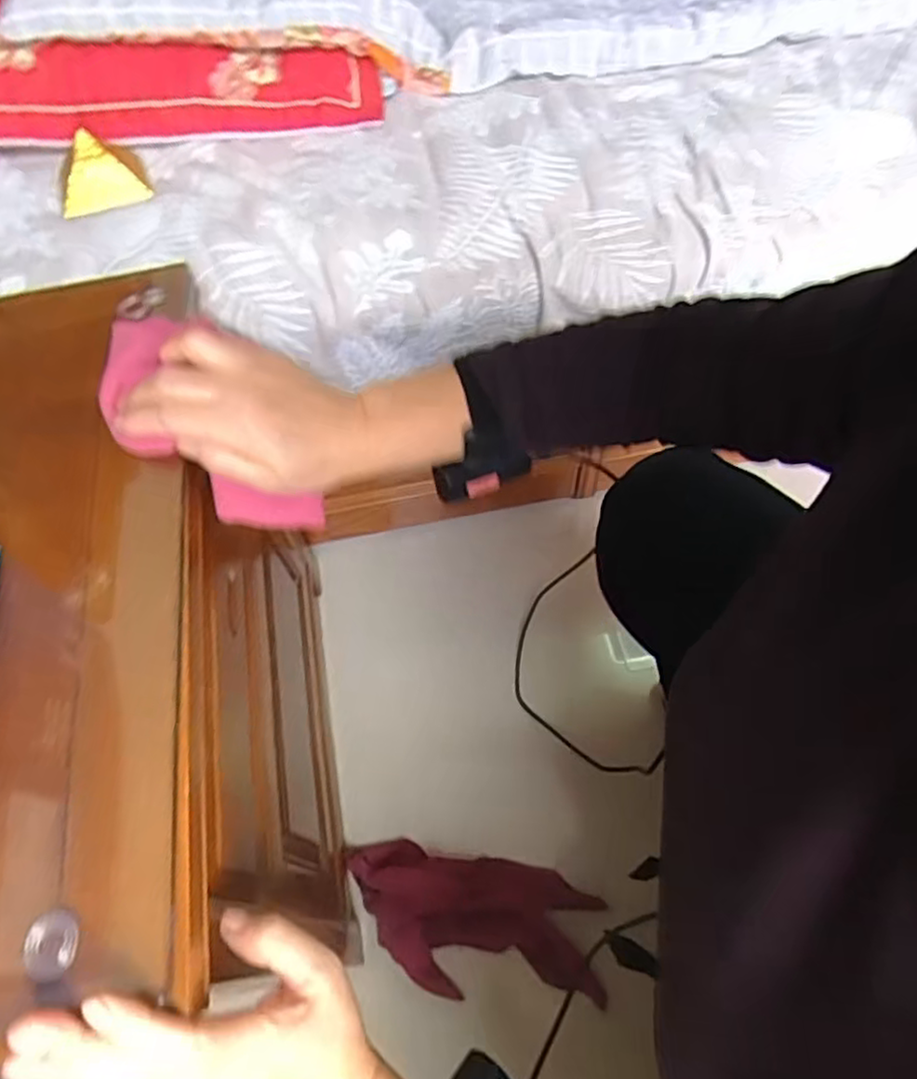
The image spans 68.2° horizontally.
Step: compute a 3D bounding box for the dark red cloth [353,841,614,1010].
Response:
[{"bbox_3d":[0.015,0.396,0.698,0.275,0.046,0.133,8,60,8],"label":"dark red cloth"}]

